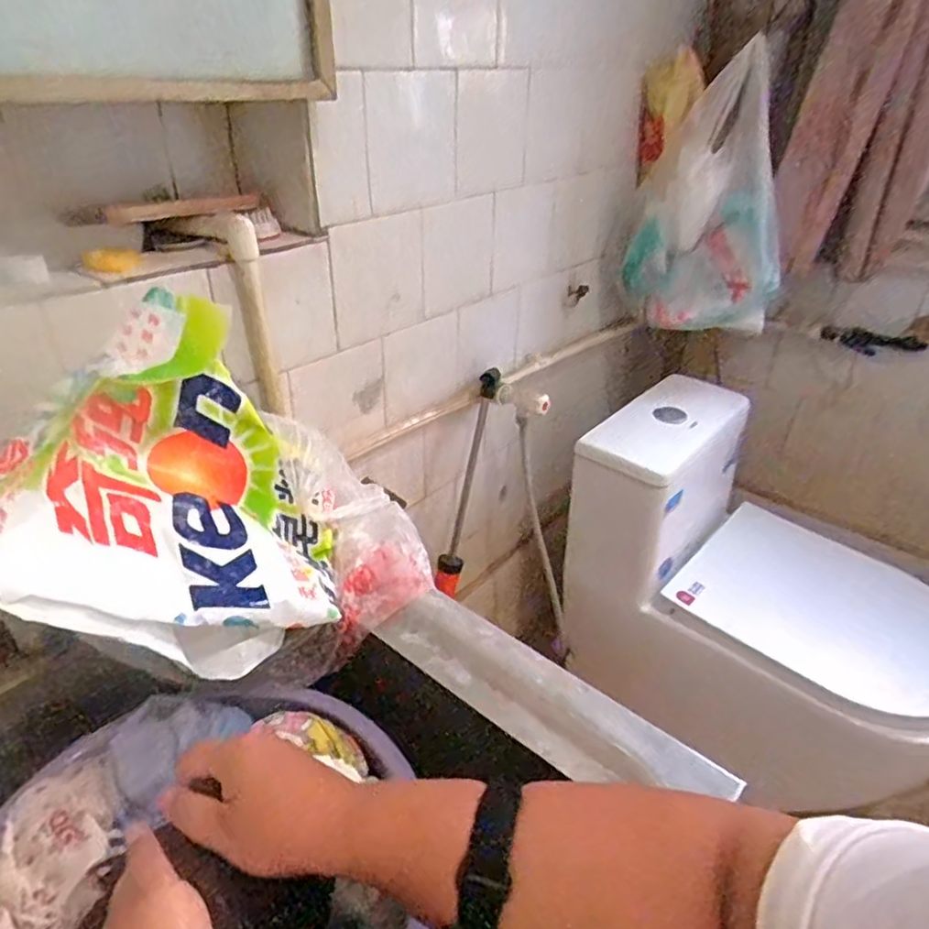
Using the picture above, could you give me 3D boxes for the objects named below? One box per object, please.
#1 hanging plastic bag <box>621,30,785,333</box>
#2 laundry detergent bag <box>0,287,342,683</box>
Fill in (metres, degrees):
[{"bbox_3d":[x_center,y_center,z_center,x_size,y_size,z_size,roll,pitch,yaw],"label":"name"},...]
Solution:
[{"bbox_3d":[0.391,-0.412,1.034,0.274,0.409,0.185,12,34,15],"label":"hanging plastic bag"},{"bbox_3d":[-0.224,0.038,0.510,0.104,0.284,0.269,-29,21,38],"label":"laundry detergent bag"}]

